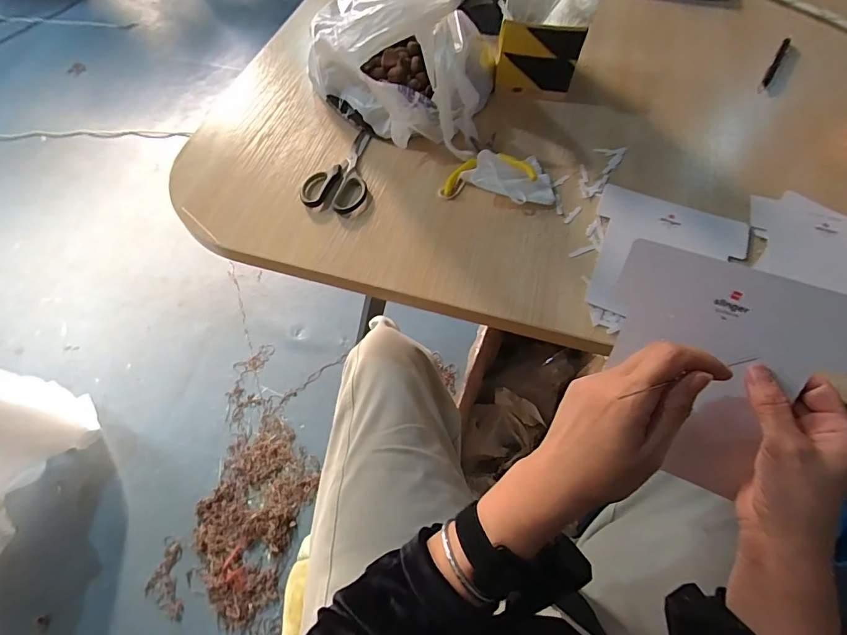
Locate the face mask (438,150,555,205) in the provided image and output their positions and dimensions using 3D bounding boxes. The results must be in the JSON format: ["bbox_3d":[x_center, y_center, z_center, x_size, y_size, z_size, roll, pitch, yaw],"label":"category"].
[{"bbox_3d":[0.087,-0.169,0.507,0.131,0.037,0.082,-6,62,-4],"label":"face mask"}]

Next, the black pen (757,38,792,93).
[{"bbox_3d":[0.512,-0.367,0.622,0.013,0.008,0.154,33,66,15],"label":"black pen"}]

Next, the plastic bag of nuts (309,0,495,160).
[{"bbox_3d":[-0.029,-0.332,0.516,0.227,0.163,0.184,13,62,6],"label":"plastic bag of nuts"}]

